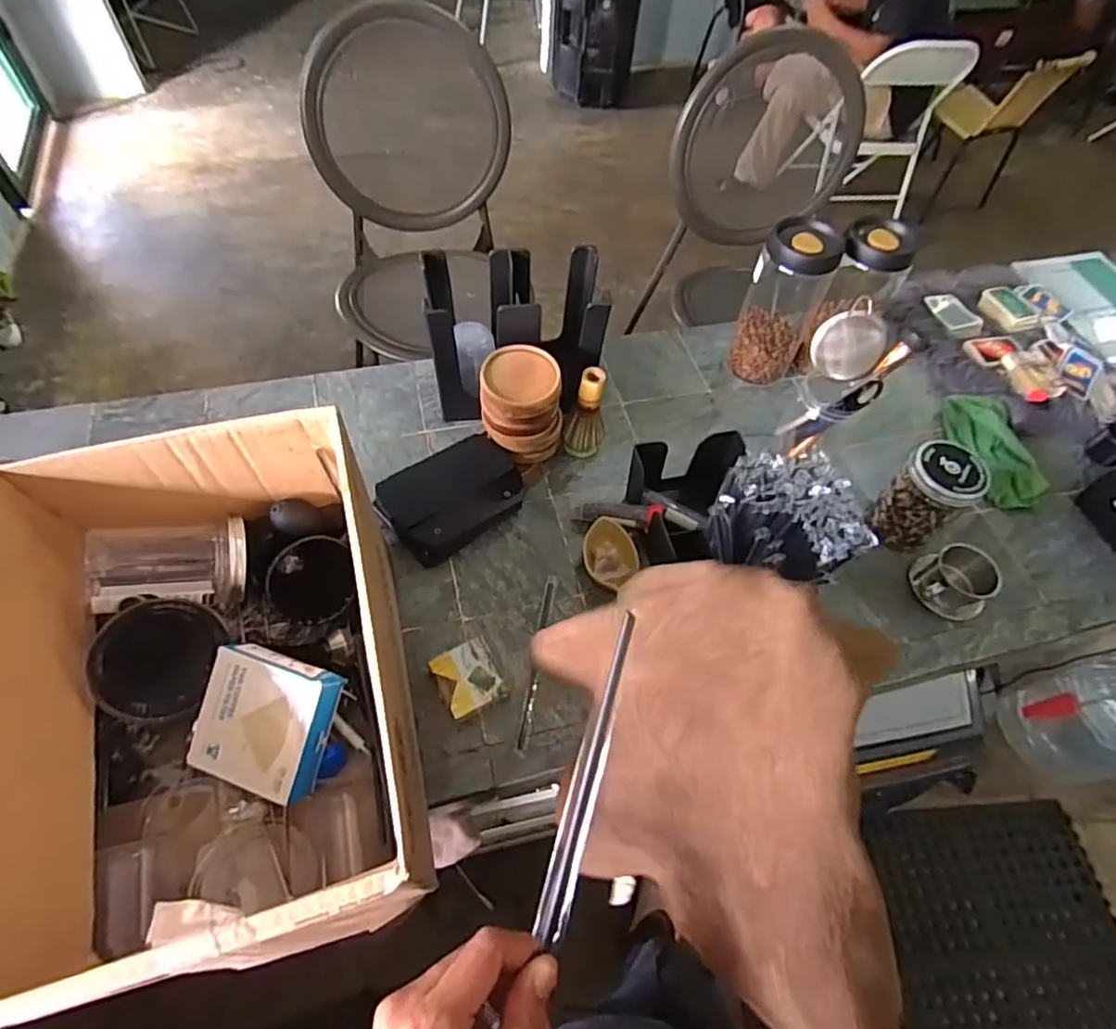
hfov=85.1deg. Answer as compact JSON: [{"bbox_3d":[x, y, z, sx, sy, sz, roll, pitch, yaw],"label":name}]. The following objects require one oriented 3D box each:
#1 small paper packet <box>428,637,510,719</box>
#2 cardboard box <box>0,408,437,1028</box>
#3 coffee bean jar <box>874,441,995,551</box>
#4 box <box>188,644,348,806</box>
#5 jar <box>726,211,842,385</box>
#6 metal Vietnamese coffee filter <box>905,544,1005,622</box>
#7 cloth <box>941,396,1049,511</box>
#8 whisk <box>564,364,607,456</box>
[{"bbox_3d":[-0.097,0.180,0.669,0.066,0.030,0.070,-25,63,-19],"label":"small paper packet"},{"bbox_3d":[-0.290,0.159,0.539,0.291,0.251,0.396,-12,59,-12],"label":"cardboard box"},{"bbox_3d":[0.471,-0.022,0.783,0.084,0.120,0.084,-32,65,-22],"label":"coffee bean jar"},{"bbox_3d":[-0.260,0.185,0.548,0.120,0.035,0.115,13,90,13],"label":"box"},{"bbox_3d":[0.329,-0.309,0.902,0.102,0.226,0.091,25,59,11],"label":"jar"},{"bbox_3d":[0.499,0.085,0.767,0.083,0.054,0.092,-27,63,-20],"label":"metal Vietnamese coffee filter"},{"bbox_3d":[0.651,-0.102,0.904,0.092,0.025,0.201,-2,58,-6],"label":"cloth"},{"bbox_3d":[0.040,-0.130,0.822,0.050,0.136,0.047,2,57,-3],"label":"whisk"}]

